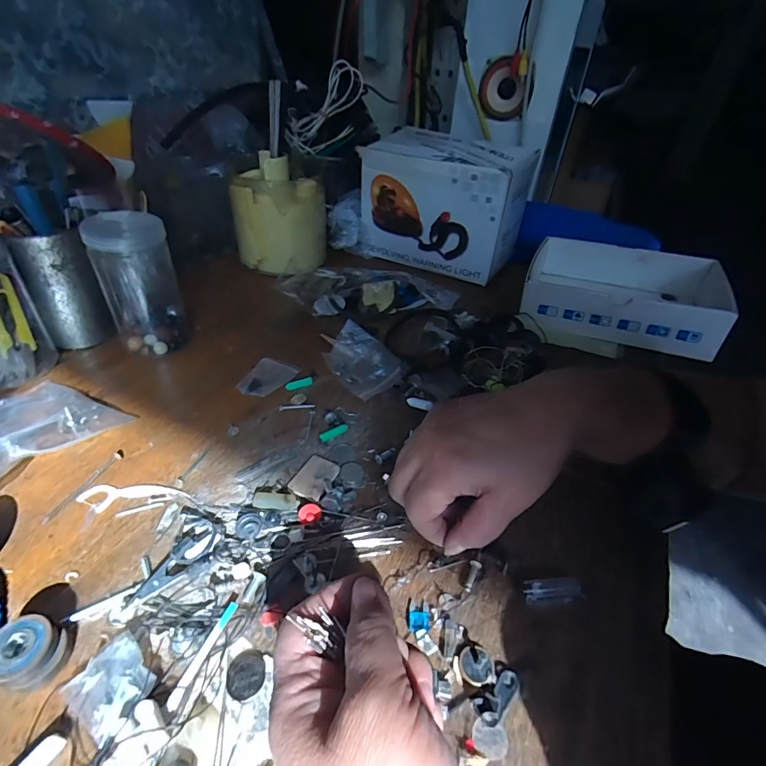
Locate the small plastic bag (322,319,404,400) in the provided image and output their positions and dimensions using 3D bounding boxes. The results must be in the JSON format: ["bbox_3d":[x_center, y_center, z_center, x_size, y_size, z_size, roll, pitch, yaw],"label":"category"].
[{"bbox_3d":[-0.019,-0.026,0.413,0.052,0.033,0.077,-21,45,-28],"label":"small plastic bag"}]

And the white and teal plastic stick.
[{"bbox_3d":[-0.094,0.142,0.221,0.005,0.005,0.052,16,40,15],"label":"white and teal plastic stick"}]

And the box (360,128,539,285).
[{"bbox_3d":[0.090,-0.253,0.593,0.202,0.145,0.152,24,43,24],"label":"box"}]

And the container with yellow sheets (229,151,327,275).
[{"bbox_3d":[-0.137,-0.224,0.568,0.116,0.128,0.105,-3,39,-8],"label":"container with yellow sheets"}]

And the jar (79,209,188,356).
[{"bbox_3d":[-0.230,-0.091,0.401,0.059,0.127,0.057,-9,40,-15],"label":"jar"}]

